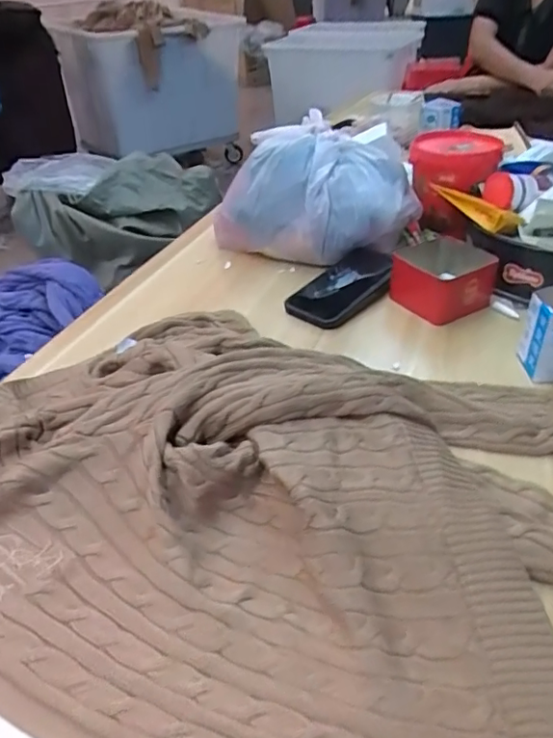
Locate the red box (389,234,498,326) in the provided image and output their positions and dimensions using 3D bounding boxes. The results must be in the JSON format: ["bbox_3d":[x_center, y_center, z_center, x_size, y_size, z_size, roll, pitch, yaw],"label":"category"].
[{"bbox_3d":[0.211,-0.114,0.701,0.104,0.061,0.098,-26,42,-28],"label":"red box"}]

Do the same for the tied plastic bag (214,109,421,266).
[{"bbox_3d":[0.048,-0.256,0.828,0.272,0.155,0.194,25,45,33],"label":"tied plastic bag"}]

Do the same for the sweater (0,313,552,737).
[{"bbox_3d":[-0.012,0.080,0.439,0.540,0.068,0.416,15,40,23],"label":"sweater"}]

